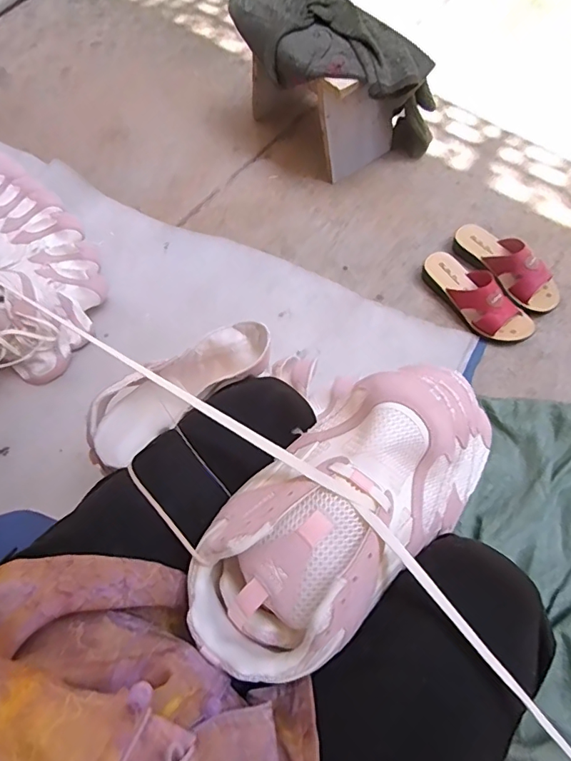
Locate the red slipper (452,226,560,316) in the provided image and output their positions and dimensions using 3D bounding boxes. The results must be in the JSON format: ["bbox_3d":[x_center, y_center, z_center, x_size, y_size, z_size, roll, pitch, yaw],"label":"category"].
[{"bbox_3d":[0.420,-0.223,0.904,0.087,0.086,0.228,-34,68,-10],"label":"red slipper"}]

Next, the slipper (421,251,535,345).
[{"bbox_3d":[0.350,-0.161,0.875,0.085,0.085,0.228,-33,68,-10],"label":"slipper"}]

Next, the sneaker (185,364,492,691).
[{"bbox_3d":[0.052,0.088,0.361,0.287,0.092,0.126,-41,69,-10],"label":"sneaker"}]

